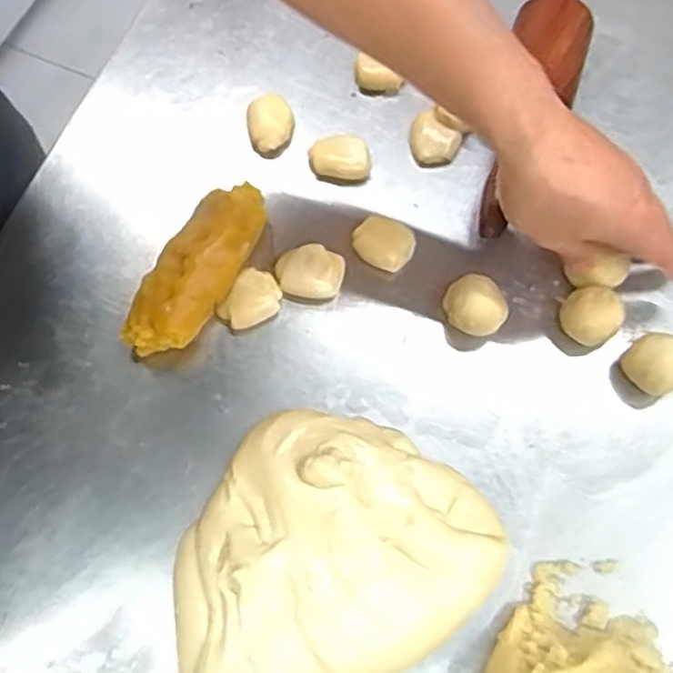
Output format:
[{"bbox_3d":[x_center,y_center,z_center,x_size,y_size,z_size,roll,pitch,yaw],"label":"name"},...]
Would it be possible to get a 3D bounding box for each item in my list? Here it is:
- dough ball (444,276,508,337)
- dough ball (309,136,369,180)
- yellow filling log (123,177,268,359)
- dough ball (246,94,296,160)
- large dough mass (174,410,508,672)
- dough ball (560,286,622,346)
[{"bbox_3d":[0.097,-0.021,0.491,0.042,0.037,0.046,17,71,6],"label":"dough ball"},{"bbox_3d":[0.002,-0.137,0.546,0.044,0.020,0.032,-2,70,0],"label":"dough ball"},{"bbox_3d":[-0.097,-0.047,0.496,0.054,0.044,0.142,27,73,10],"label":"yellow filling log"},{"bbox_3d":[-0.051,-0.166,0.550,0.034,0.024,0.040,-15,71,-5],"label":"dough ball"},{"bbox_3d":[-0.010,0.145,0.429,0.175,0.037,0.200,34,74,12],"label":"large dough mass"},{"bbox_3d":[0.178,-0.014,0.489,0.037,0.033,0.035,0,70,1],"label":"dough ball"}]

